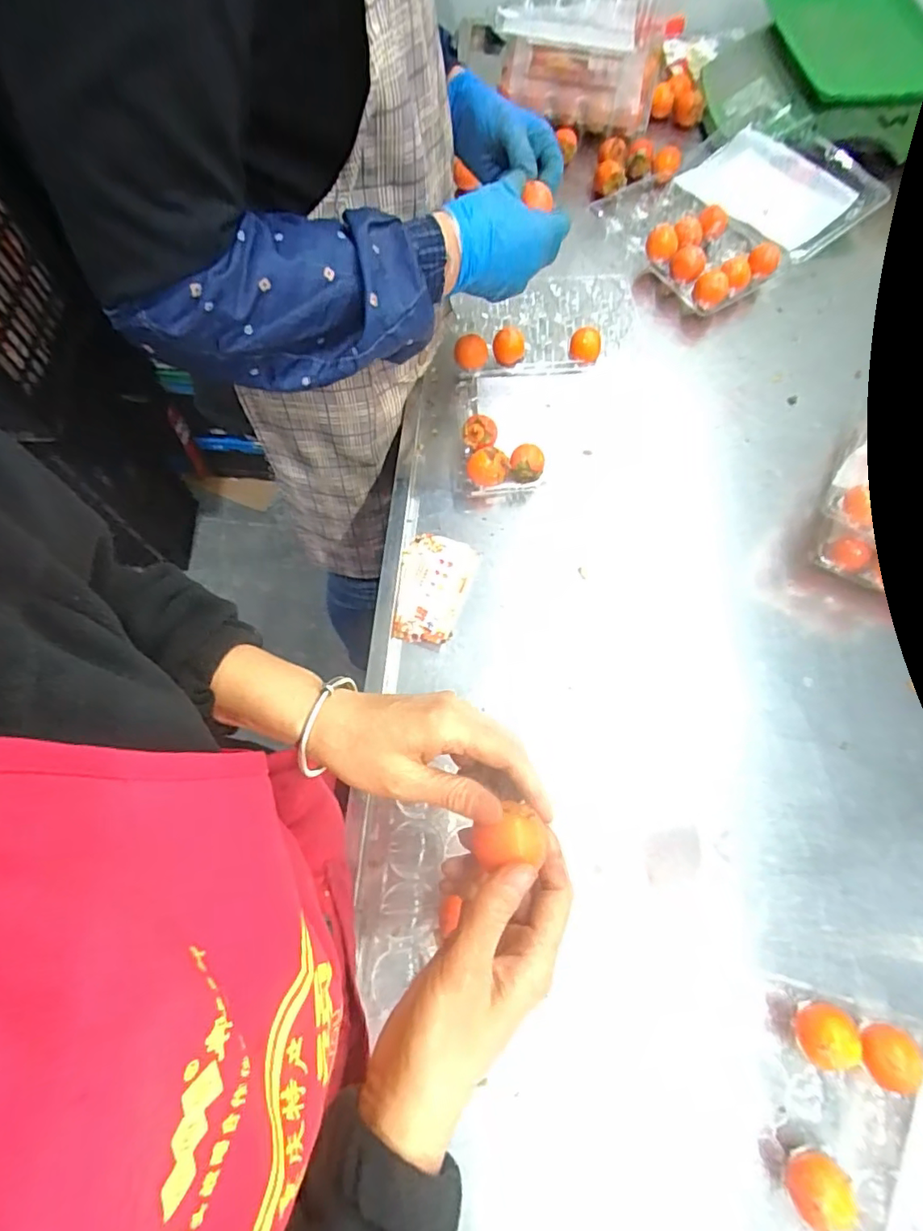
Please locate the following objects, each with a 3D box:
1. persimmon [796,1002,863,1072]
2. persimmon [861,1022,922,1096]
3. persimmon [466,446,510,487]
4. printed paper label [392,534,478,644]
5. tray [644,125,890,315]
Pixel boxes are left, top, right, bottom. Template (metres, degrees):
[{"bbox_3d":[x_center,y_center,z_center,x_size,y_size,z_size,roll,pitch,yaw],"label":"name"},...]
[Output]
[{"bbox_3d":[0.280,0.325,0.432,0.043,0.044,0.043,0,69,-1],"label":"persimmon"},{"bbox_3d":[0.327,0.338,0.428,0.043,0.039,0.040,-5,69,-3],"label":"persimmon"},{"bbox_3d":[0.029,-0.163,0.622,0.045,0.045,0.041,1,68,-1],"label":"persimmon"},{"bbox_3d":[-0.031,-0.028,0.580,0.073,0.012,0.119,13,68,4],"label":"printed paper label"},{"bbox_3d":[0.393,-0.579,0.795,0.325,0.074,0.245,-30,72,-13],"label":"tray"}]

